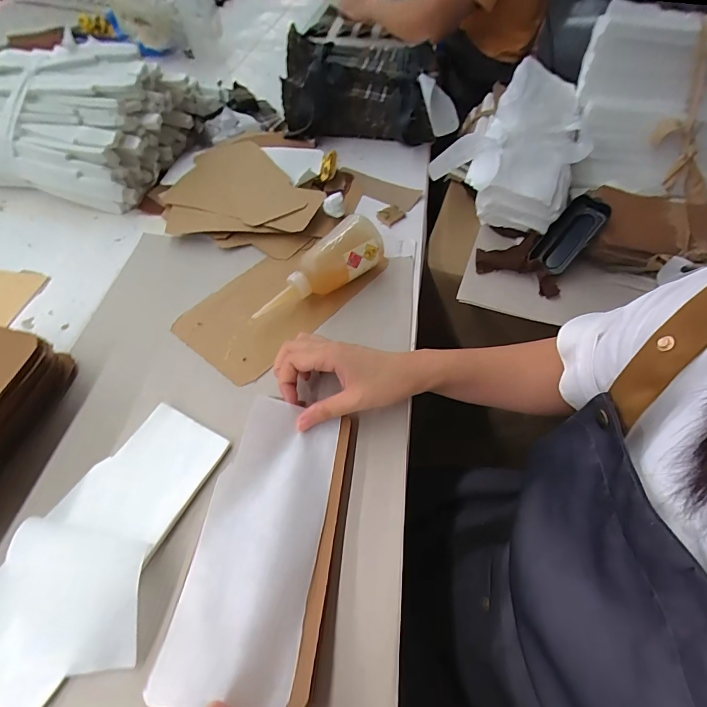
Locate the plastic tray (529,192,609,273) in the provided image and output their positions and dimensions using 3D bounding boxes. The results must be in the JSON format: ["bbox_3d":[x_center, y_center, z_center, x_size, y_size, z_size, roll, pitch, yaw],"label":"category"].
[{"bbox_3d":[0.289,-0.159,0.530,0.050,0.025,0.111,42,100,25],"label":"plastic tray"}]

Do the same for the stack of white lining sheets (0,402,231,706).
[{"bbox_3d":[-0.188,0.142,0.310,0.113,0.025,0.214,21,56,13],"label":"stack of white lining sheets"}]

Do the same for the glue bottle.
[{"bbox_3d":[-0.040,-0.094,0.466,0.173,0.057,0.048,-38,62,-6],"label":"glue bottle"}]

